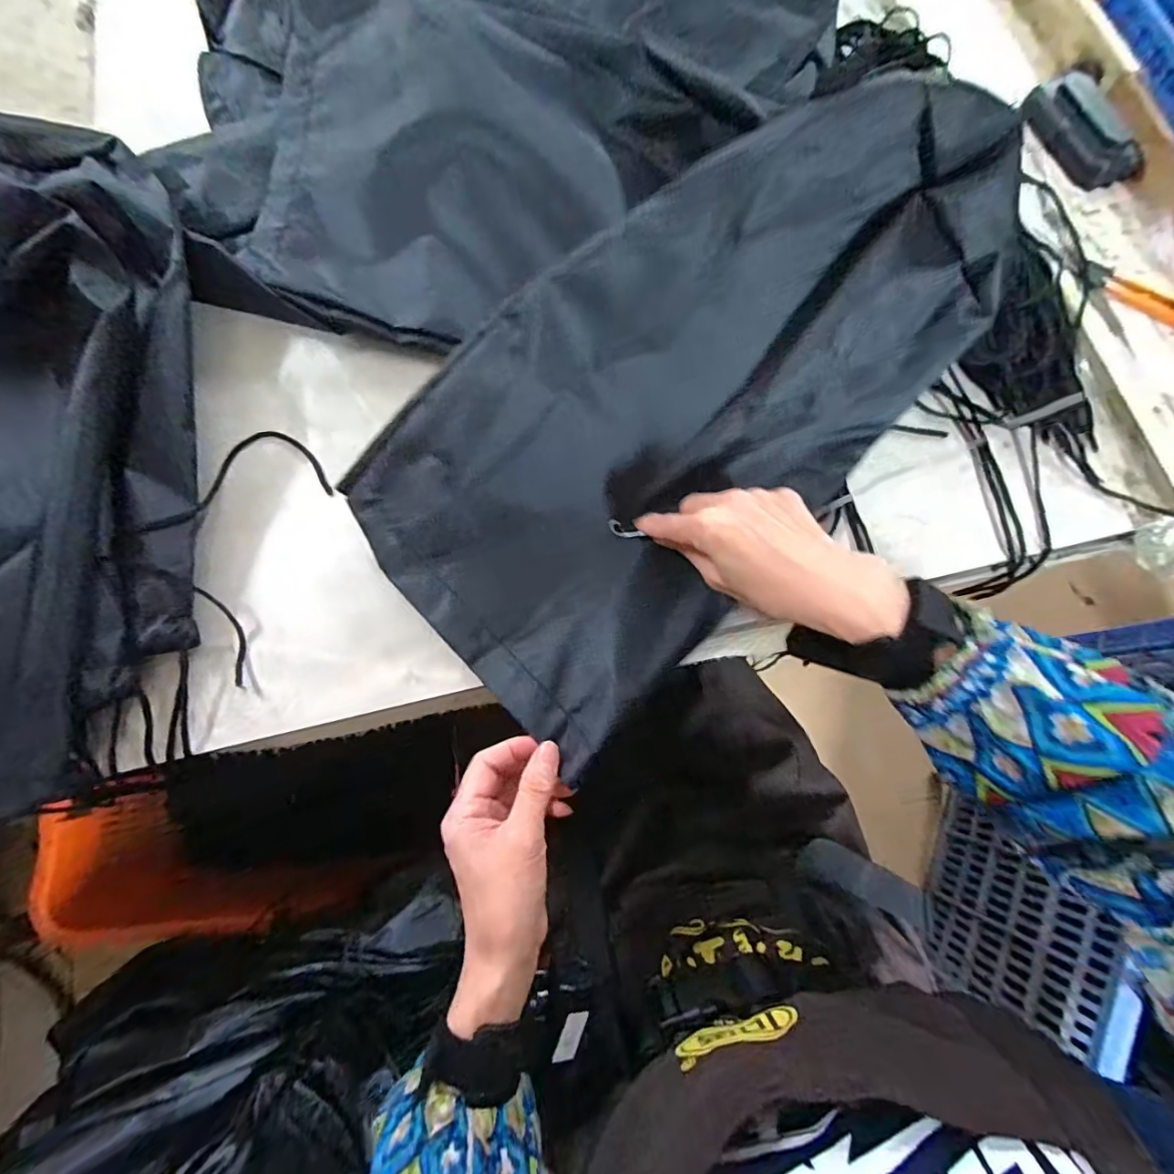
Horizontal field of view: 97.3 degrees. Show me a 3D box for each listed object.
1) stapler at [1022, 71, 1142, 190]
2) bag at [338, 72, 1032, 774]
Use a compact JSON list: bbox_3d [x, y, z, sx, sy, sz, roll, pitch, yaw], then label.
[{"bbox_3d":[0.430,-0.398,0.450,0.055,0.023,0.109,-29,77,-7],"label":"stapler"},{"bbox_3d":[0.049,-0.108,0.325,0.385,0.162,0.233,-43,79,-10],"label":"bag"}]

